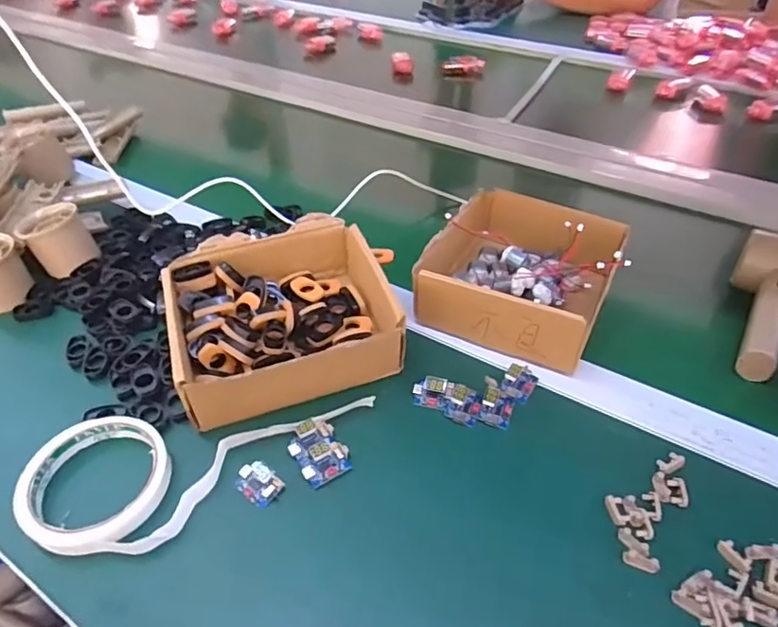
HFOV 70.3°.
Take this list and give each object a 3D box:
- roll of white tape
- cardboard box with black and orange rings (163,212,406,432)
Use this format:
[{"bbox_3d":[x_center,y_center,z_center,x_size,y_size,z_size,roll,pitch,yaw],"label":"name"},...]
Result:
[{"bbox_3d":[-0.127,0.107,0.375,0.227,0.017,0.099,-3,43,-3],"label":"roll of white tape"},{"bbox_3d":[-0.081,-0.003,0.457,0.179,0.056,0.154,-14,44,-14],"label":"cardboard box with black and orange rings"}]

